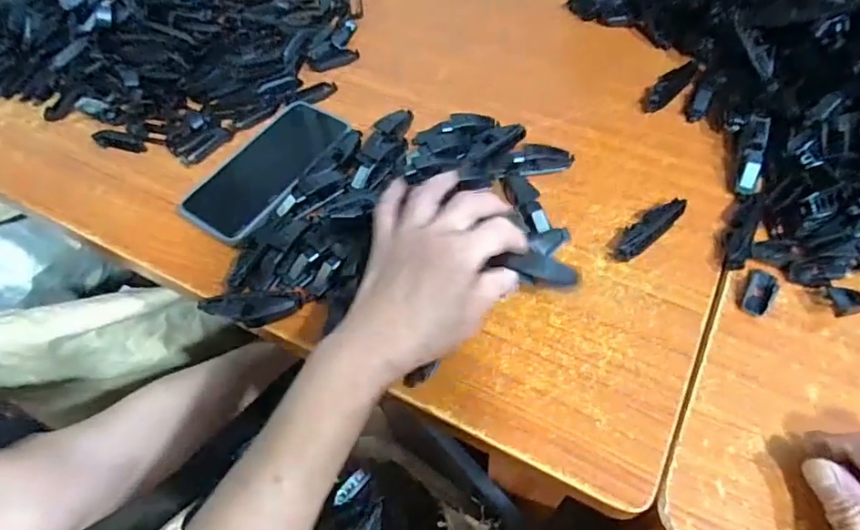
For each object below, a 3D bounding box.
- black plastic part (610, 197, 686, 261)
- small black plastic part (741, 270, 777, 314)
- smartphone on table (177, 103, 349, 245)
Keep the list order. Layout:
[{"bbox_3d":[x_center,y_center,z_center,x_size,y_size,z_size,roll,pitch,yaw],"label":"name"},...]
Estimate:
[{"bbox_3d":[0.176,-0.029,0.435,0.076,0.012,0.021,-35,62,-16],"label":"black plastic part"},{"bbox_3d":[0.243,0.020,0.399,0.018,0.006,0.035,25,63,19],"label":"small black plastic part"},{"bbox_3d":[-0.153,-0.093,0.502,0.090,0.012,0.164,27,64,20],"label":"smartphone on table"}]

